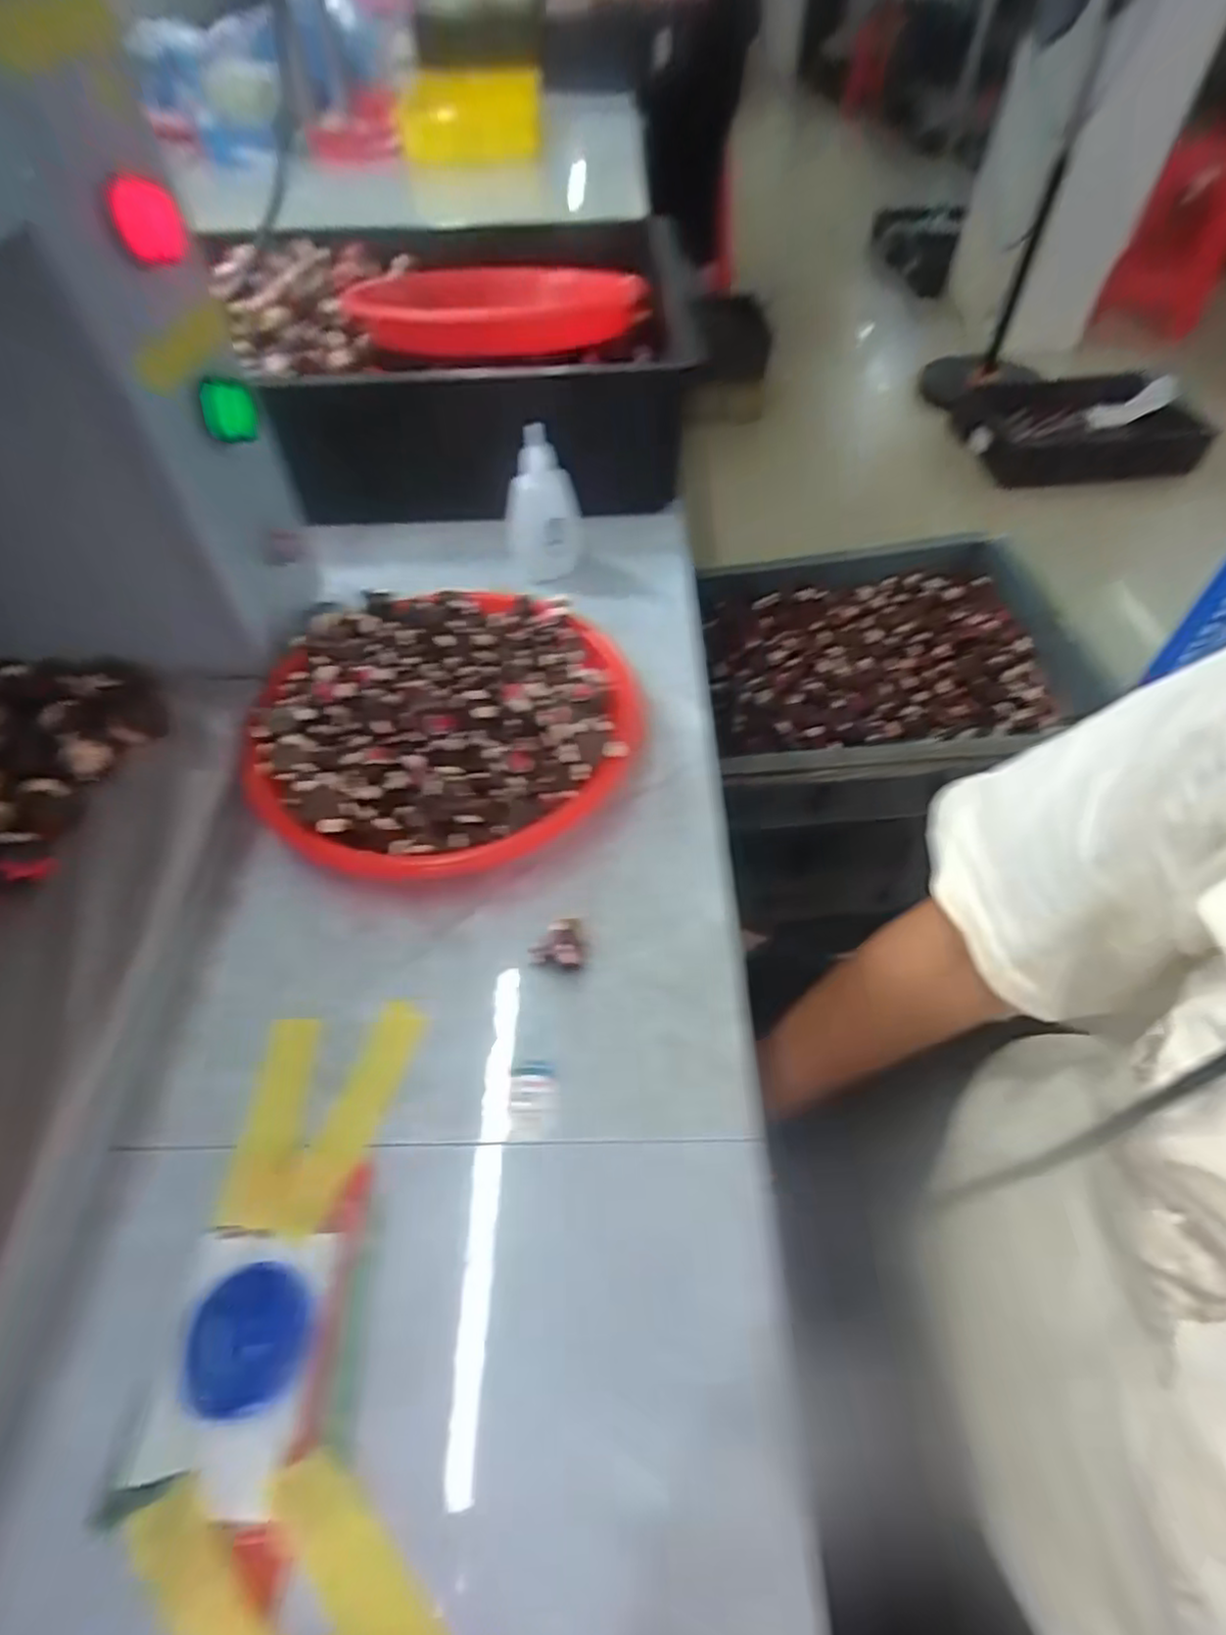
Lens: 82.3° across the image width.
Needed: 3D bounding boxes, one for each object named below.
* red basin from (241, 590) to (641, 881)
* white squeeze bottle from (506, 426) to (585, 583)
[{"bbox_3d":[-0.085,-0.052,0.355,0.188,0.038,0.180,-1,53,1],"label":"red basin"},{"bbox_3d":[-0.041,-0.198,0.440,0.045,0.081,0.034,0,53,2],"label":"white squeeze bottle"}]

